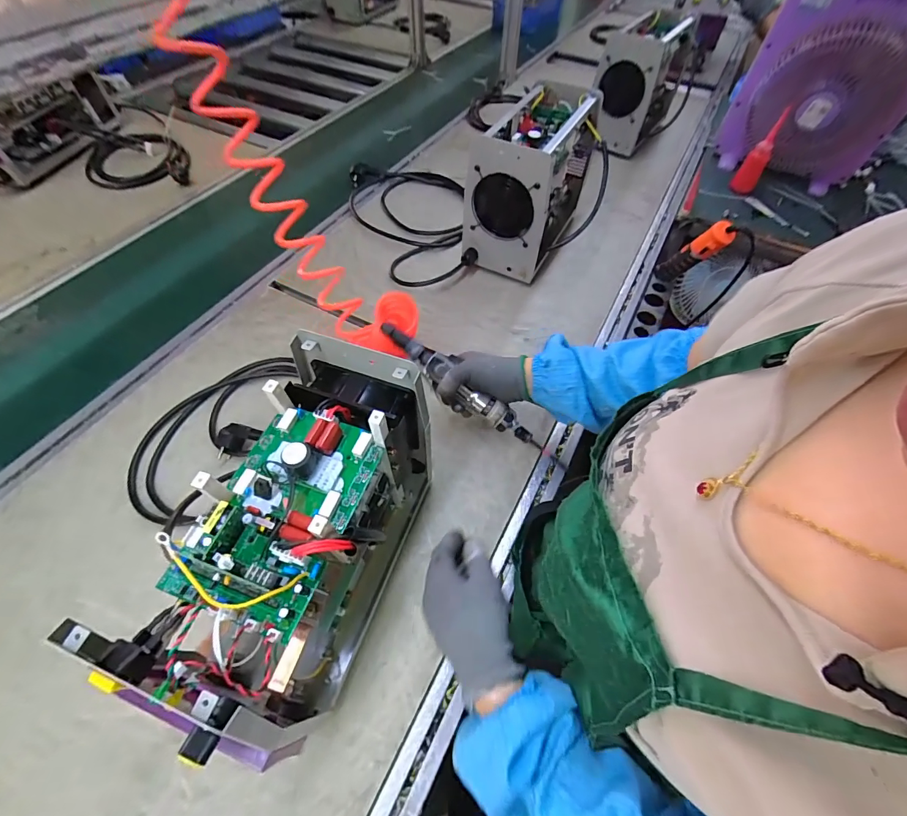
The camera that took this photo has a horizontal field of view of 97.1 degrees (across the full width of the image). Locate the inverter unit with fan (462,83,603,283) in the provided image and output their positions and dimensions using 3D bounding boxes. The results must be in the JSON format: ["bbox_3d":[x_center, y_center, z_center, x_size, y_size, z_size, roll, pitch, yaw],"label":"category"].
[{"bbox_3d":[0.147,-0.435,0.775,0.160,0.245,0.296,23,59,14],"label":"inverter unit with fan"}]

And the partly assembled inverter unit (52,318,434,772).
[{"bbox_3d":[-0.136,0.126,0.407,0.135,0.240,0.293,15,57,8],"label":"partly assembled inverter unit"}]

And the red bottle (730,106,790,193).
[{"bbox_3d":[0.682,-0.563,0.889,0.046,0.162,0.049,28,60,16],"label":"red bottle"}]

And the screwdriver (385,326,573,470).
[{"bbox_3d":[0.032,-0.012,0.555,0.316,0.037,0.033,38,61,-3],"label":"screwdriver"}]

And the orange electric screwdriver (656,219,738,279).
[{"bbox_3d":[0.448,-0.289,0.762,0.043,0.191,0.041,-2,88,-2],"label":"orange electric screwdriver"}]

